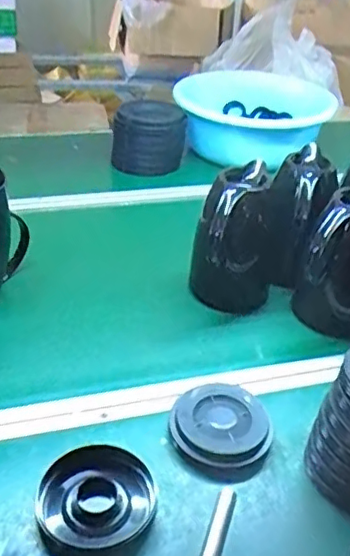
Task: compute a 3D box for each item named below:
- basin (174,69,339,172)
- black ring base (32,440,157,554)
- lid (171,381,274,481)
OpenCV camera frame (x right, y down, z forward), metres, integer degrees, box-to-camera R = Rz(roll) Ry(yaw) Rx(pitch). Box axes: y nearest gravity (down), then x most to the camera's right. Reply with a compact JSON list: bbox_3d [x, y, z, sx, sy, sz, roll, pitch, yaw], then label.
[{"bbox_3d":[0.186,-0.391,1.426,0.346,0.128,0.436,17,36,18],"label":"basin"},{"bbox_3d":[-0.081,0.225,0.617,0.121,0.027,0.103,-6,35,-14],"label":"black ring base"},{"bbox_3d":[0.054,0.175,0.703,0.120,0.040,0.121,4,34,0],"label":"lid"}]

